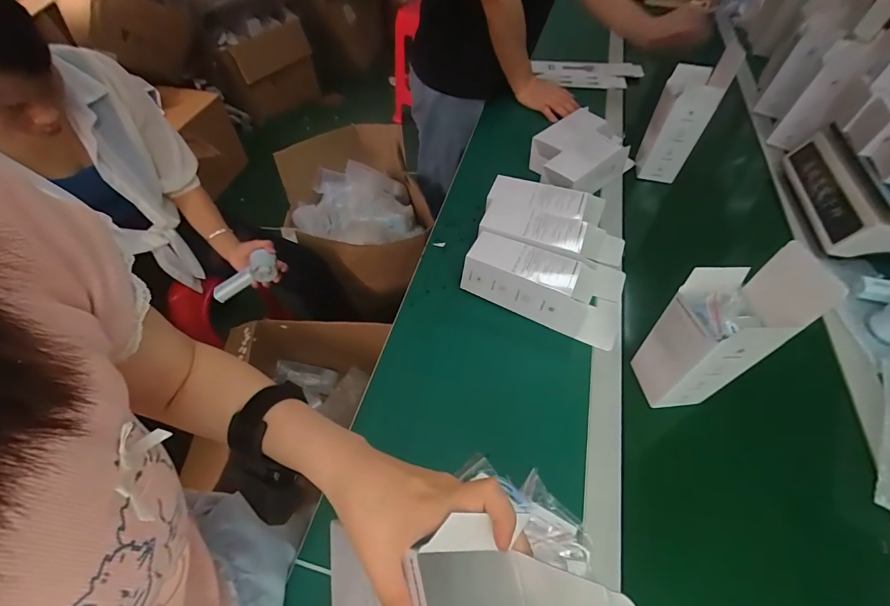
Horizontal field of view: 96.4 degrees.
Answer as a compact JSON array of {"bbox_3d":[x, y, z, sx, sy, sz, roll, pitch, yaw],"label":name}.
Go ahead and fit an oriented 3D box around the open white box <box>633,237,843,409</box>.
[{"bbox_3d":[0.313,0.033,0.470,0.093,0.227,0.083,-1,53,0],"label":"open white box"}]

